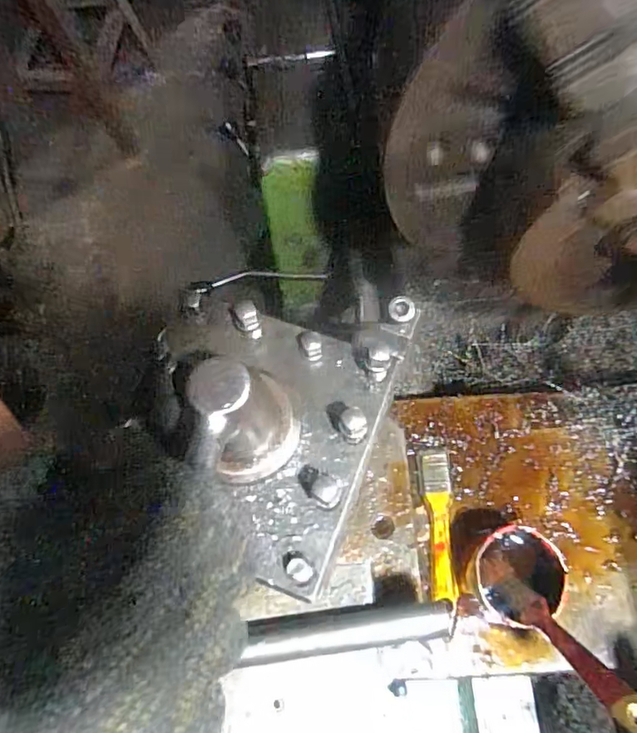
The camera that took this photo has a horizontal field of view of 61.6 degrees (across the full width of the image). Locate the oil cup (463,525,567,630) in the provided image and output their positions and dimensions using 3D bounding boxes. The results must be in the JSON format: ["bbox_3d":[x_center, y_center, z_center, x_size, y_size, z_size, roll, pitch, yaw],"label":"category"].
[{"bbox_3d":[0.138,0.149,0.382,0.064,0.066,0.064,3,68,4],"label":"oil cup"}]

